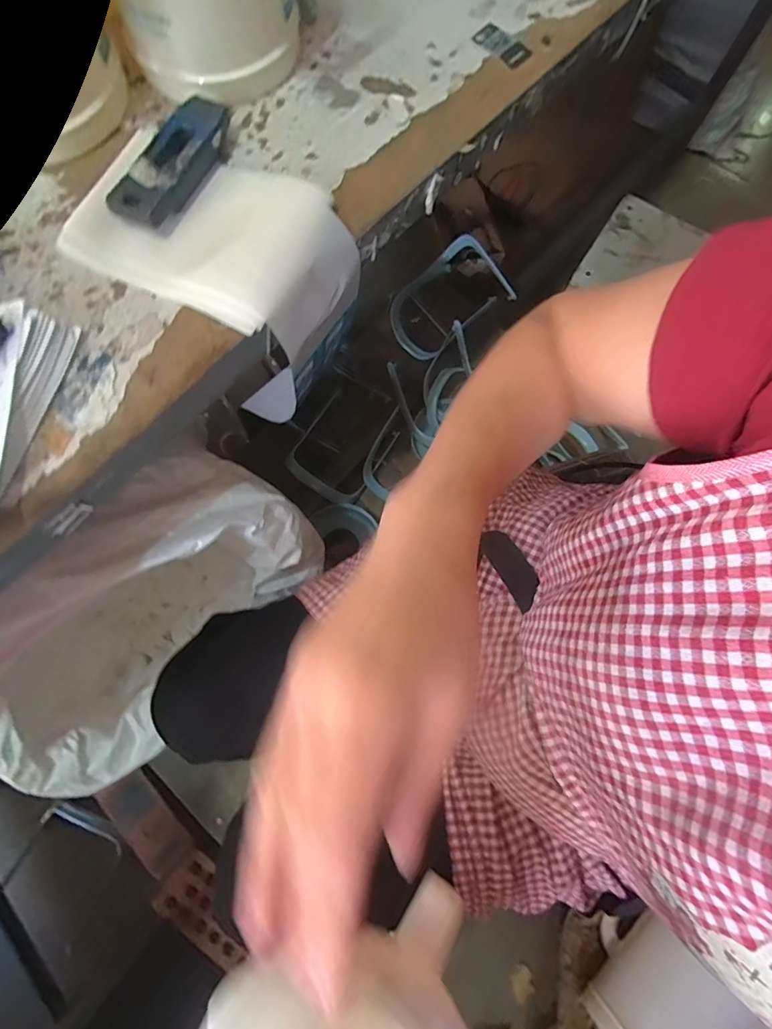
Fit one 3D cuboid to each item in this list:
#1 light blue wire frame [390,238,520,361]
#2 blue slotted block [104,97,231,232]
[{"bbox_3d":[0.134,-0.469,0.982,0.250,0.137,0.202,-42,81,-11],"label":"light blue wire frame"},{"bbox_3d":[-0.172,-0.295,0.389,0.047,0.021,0.136,23,76,4],"label":"blue slotted block"}]

